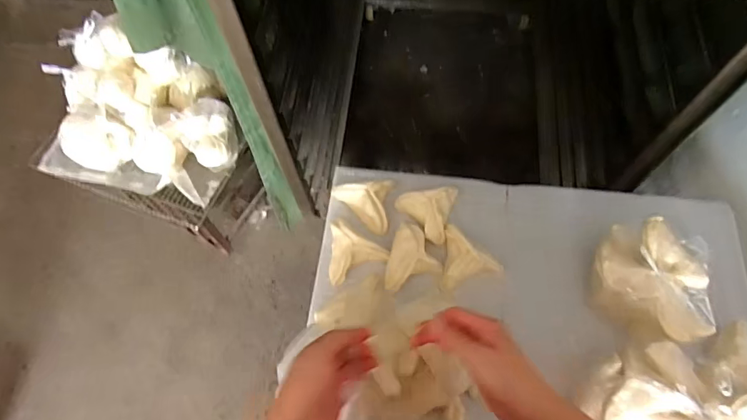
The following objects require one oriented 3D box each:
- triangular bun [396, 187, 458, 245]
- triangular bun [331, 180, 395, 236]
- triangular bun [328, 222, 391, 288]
[{"bbox_3d":[0.099,0.008,0.778,0.102,0.031,0.093,-9,65,-3],"label":"triangular bun"},{"bbox_3d":[-0.025,-0.017,0.801,0.110,0.043,0.102,8,65,5],"label":"triangular bun"},{"bbox_3d":[-0.025,0.068,0.754,0.093,0.034,0.096,0,65,2],"label":"triangular bun"}]

